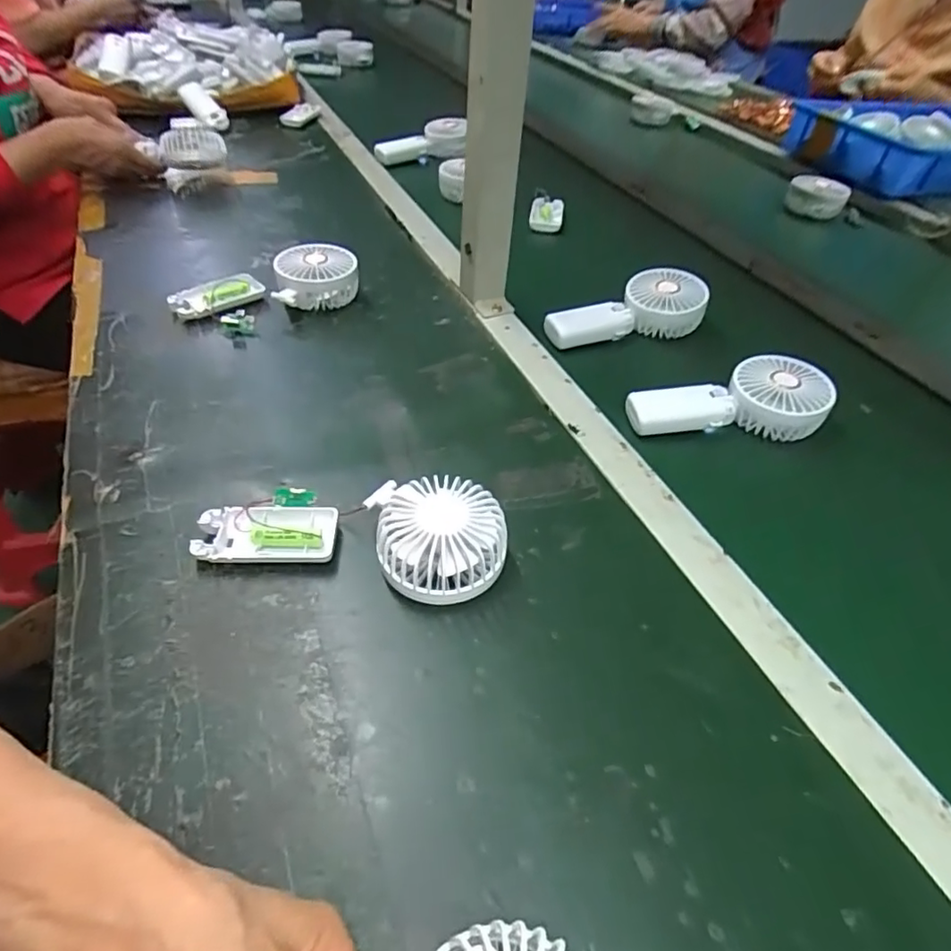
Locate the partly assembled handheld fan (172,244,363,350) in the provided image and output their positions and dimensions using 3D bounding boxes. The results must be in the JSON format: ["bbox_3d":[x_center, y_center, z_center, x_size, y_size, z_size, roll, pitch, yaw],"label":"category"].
[{"bbox_3d":[-0.220,-0.199,0.633,0.182,0.051,0.086,-30,54,-29],"label":"partly assembled handheld fan"}]

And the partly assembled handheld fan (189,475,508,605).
[{"bbox_3d":[-0.086,0.038,0.409,0.208,0.046,0.081,6,45,1],"label":"partly assembled handheld fan"}]

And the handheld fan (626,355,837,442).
[{"bbox_3d":[0.239,-0.065,0.553,0.187,0.048,0.086,-11,47,-14],"label":"handheld fan"}]

